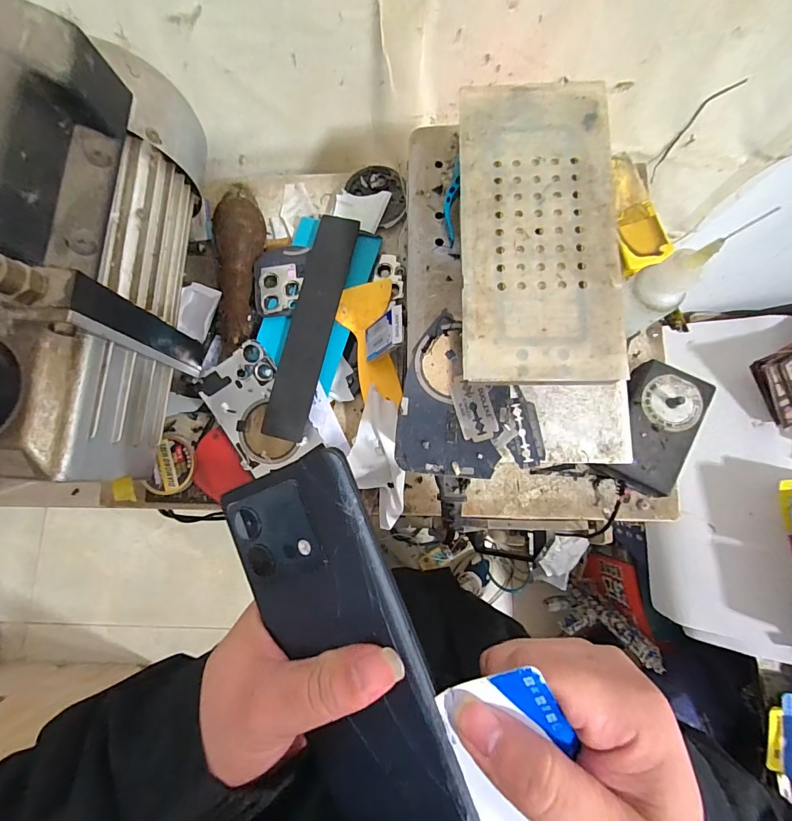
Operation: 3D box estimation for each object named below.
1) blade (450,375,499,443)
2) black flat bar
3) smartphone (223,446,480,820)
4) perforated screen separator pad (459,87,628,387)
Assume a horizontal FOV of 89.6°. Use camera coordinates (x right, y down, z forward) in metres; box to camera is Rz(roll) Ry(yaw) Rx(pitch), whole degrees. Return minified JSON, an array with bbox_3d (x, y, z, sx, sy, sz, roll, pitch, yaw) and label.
[{"bbox_3d":[0.049,-0.002,0.246,0.023,0.004,0.041,-13,79,-1],"label":"blade"},{"bbox_3d":[-0.069,-0.070,0.323,0.035,0.007,0.186,13,84,3],"label":"black flat bar"},{"bbox_3d":[-0.024,0.102,0.172,0.072,0.006,0.161,-25,84,24],"label":"smartphone"},{"bbox_3d":[0.075,-0.098,0.209,0.079,0.006,0.168,1,79,2],"label":"perforated screen separator pad"}]

